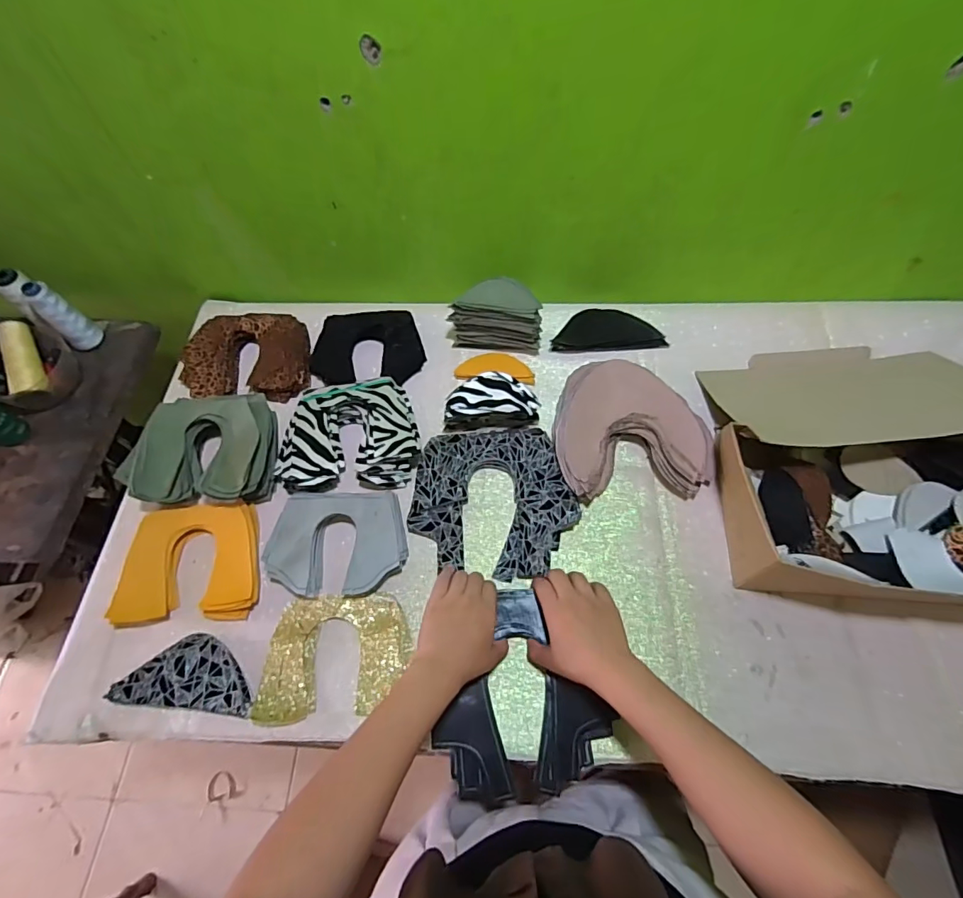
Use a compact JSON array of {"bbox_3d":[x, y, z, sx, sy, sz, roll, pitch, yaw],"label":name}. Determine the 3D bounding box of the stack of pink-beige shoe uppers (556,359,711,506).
[{"bbox_3d":[0.188,-0.030,0.629,0.190,0.051,0.196,-4,62,1],"label":"stack of pink-beige shoe uppers"}]

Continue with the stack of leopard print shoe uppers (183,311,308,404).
[{"bbox_3d":[-0.343,-0.134,0.716,0.174,0.051,0.137,-5,62,0],"label":"stack of leopard print shoe uppers"}]

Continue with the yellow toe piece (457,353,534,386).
[{"bbox_3d":[0.021,-0.120,0.702,0.113,0.010,0.049,8,63,7],"label":"yellow toe piece"}]

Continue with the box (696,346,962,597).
[{"bbox_3d":[0.452,-0.002,0.563,0.346,0.117,0.354,1,62,3],"label":"box"}]

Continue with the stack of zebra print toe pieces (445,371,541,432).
[{"bbox_3d":[0.014,-0.056,0.641,0.125,0.080,0.055,-4,62,1],"label":"stack of zebra print toe pieces"}]

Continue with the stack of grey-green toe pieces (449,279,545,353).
[{"bbox_3d":[0.019,-0.188,0.693,0.133,0.083,0.061,2,62,4],"label":"stack of grey-green toe pieces"}]

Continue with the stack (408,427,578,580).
[{"bbox_3d":[0.013,0.065,0.598,0.193,0.033,0.182,-5,62,0],"label":"stack"}]

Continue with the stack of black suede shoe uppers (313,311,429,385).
[{"bbox_3d":[-0.168,-0.151,0.708,0.164,0.047,0.115,2,62,4],"label":"stack of black suede shoe uppers"}]

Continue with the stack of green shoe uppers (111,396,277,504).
[{"bbox_3d":[-0.355,-0.001,0.619,0.170,0.056,0.146,-5,62,0],"label":"stack of green shoe uppers"}]

